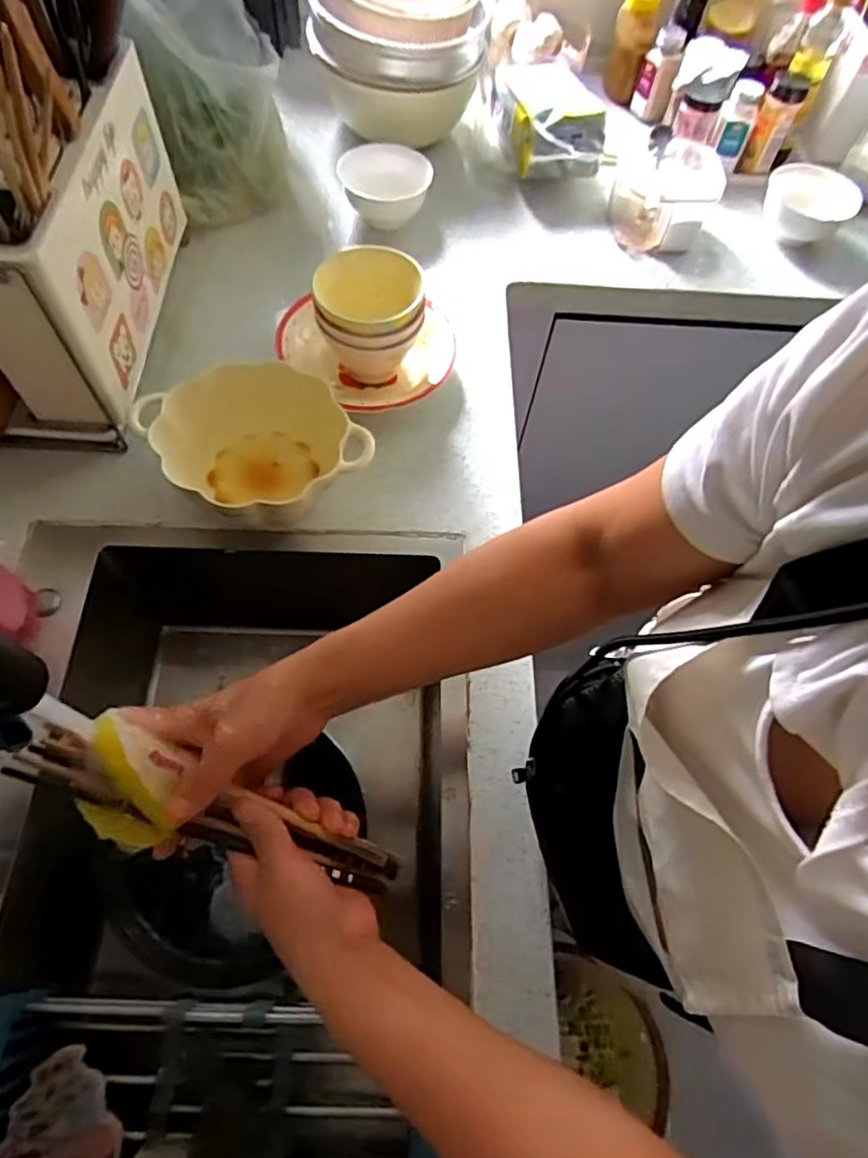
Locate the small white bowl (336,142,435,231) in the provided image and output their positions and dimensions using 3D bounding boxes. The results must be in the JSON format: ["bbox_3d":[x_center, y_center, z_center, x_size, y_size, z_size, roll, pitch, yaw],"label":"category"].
[{"bbox_3d":[-0.068,-0.544,0.917,0.128,0.068,0.116,-4,63,-6],"label":"small white bowl"}]

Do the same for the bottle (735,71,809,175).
[{"bbox_3d":[0.505,-0.676,0.971,0.053,0.116,0.055,25,64,9],"label":"bottle"}]

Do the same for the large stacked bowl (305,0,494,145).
[{"bbox_3d":[-0.052,-0.768,0.942,0.233,0.188,0.216,2,62,-3],"label":"large stacked bowl"}]

